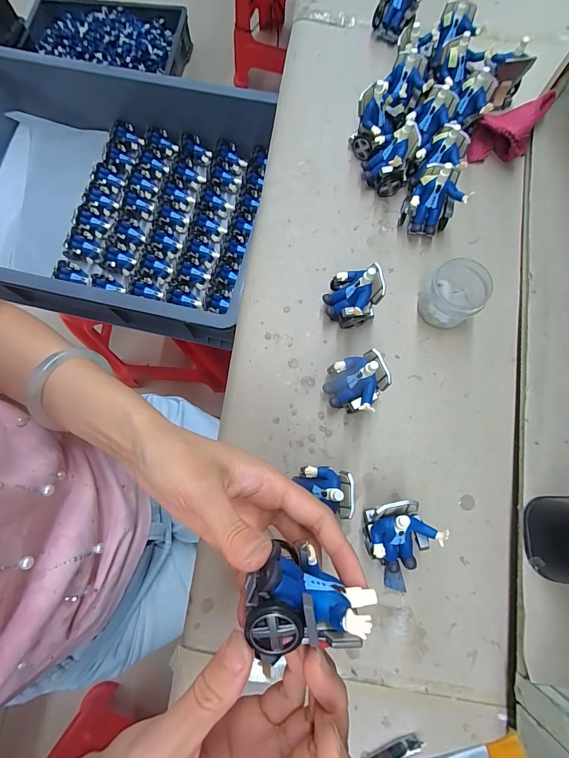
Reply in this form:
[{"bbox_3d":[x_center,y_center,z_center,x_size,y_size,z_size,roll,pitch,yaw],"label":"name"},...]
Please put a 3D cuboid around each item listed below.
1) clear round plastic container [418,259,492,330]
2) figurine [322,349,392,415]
[{"bbox_3d":[0.159,-0.080,0.335,0.050,0.050,0.048,0,75,1],"label":"clear round plastic container"},{"bbox_3d":[0.062,0.005,0.305,0.048,0.065,0.046,-6,75,-1],"label":"figurine"}]

